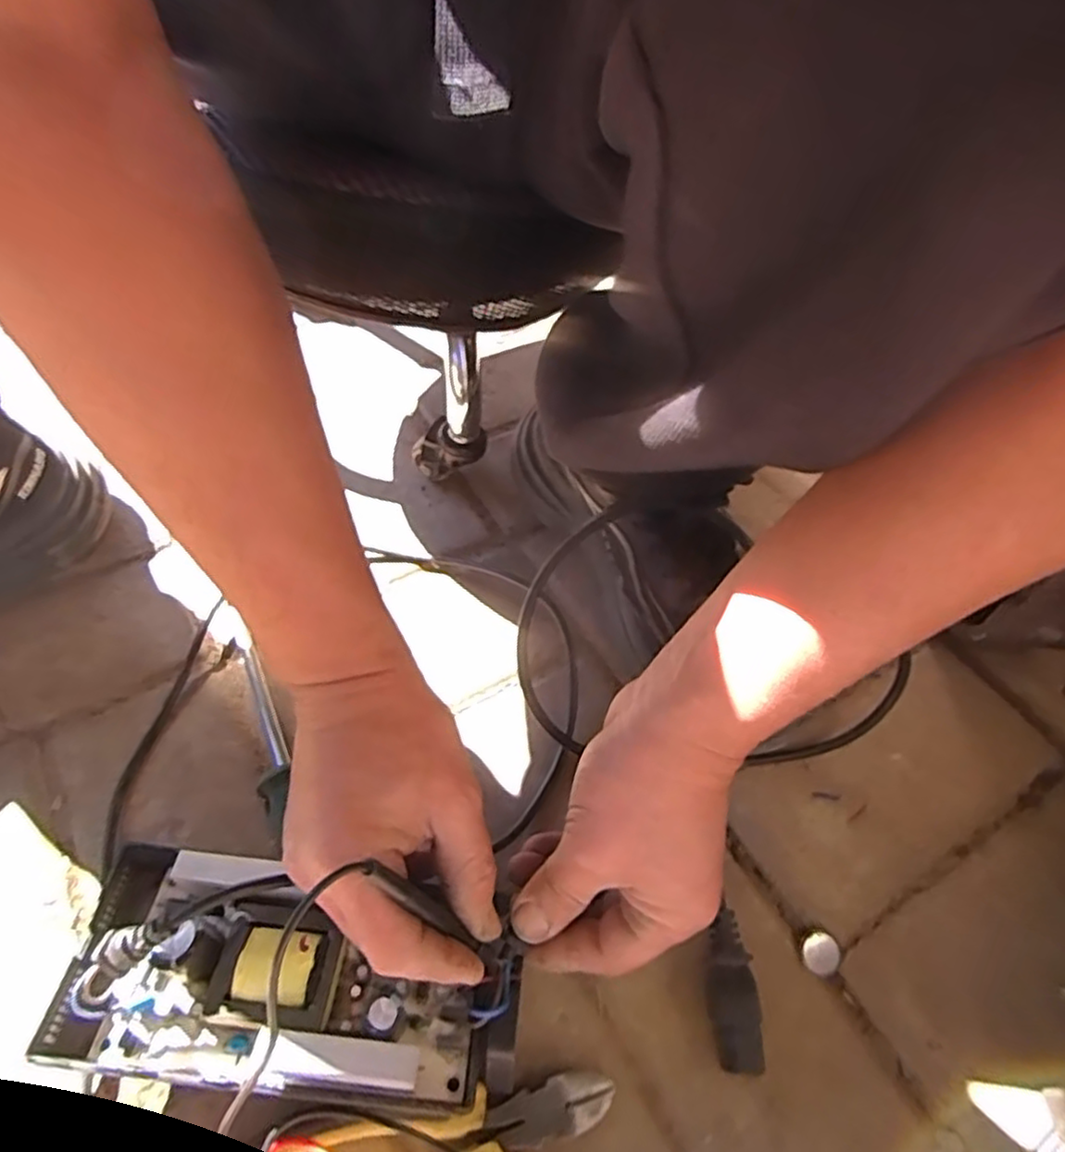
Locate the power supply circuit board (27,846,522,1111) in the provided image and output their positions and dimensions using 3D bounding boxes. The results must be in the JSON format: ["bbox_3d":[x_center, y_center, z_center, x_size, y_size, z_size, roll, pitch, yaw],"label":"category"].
[{"bbox_3d":[-0.095,0.163,0.268,0.177,0.055,0.077,16,55,1],"label":"power supply circuit board"}]

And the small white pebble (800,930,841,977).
[{"bbox_3d":[0.139,0.181,0.332,0.017,0.004,0.018,13,55,6],"label":"small white pebble"}]

